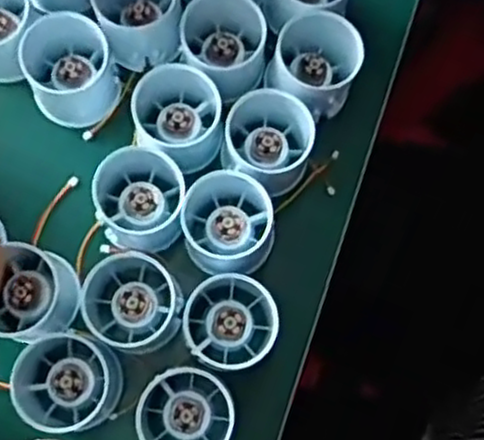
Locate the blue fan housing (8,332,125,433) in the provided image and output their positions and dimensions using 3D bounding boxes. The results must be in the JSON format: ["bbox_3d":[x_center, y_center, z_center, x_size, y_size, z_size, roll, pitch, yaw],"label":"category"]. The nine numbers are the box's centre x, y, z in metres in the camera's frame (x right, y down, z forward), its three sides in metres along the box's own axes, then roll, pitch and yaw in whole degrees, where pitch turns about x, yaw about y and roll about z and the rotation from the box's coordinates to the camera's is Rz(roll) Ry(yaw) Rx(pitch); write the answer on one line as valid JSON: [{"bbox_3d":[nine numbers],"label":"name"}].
[{"bbox_3d":[-0.100,0.092,0.409,0.058,0.026,0.054,0,77,-1],"label":"blue fan housing"}]

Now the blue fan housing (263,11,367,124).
[{"bbox_3d":[0.046,-0.097,0.452,0.055,0.047,0.050,32,79,6],"label":"blue fan housing"}]

